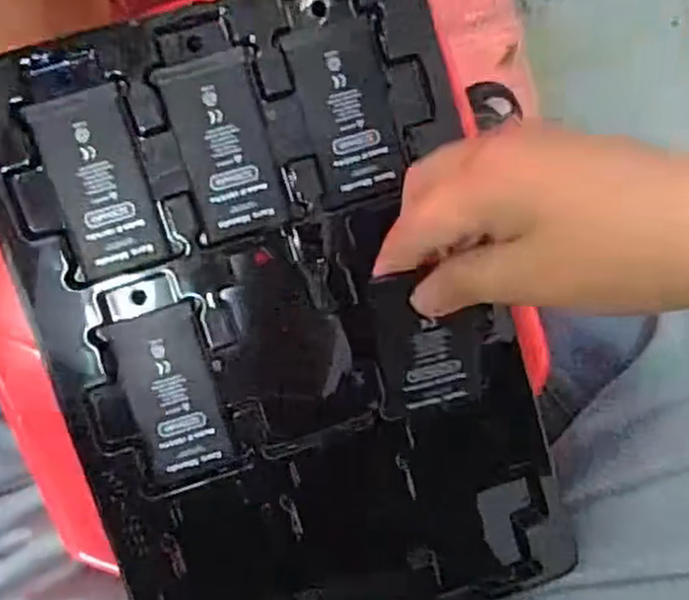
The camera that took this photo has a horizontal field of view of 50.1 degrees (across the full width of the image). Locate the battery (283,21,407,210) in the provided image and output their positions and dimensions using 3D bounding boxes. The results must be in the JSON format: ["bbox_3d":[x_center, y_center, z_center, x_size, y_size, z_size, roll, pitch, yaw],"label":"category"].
[{"bbox_3d":[0.003,-0.090,0.359,0.044,0.004,0.085,-15,97,-6],"label":"battery"}]

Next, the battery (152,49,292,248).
[{"bbox_3d":[-0.057,-0.073,0.355,0.044,0.004,0.084,-14,97,-6],"label":"battery"}]

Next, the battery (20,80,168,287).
[{"bbox_3d":[-0.115,-0.056,0.348,0.043,0.006,0.085,-16,97,-6],"label":"battery"}]

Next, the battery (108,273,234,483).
[{"bbox_3d":[-0.085,0.040,0.363,0.041,0.005,0.098,-16,97,-6],"label":"battery"}]

